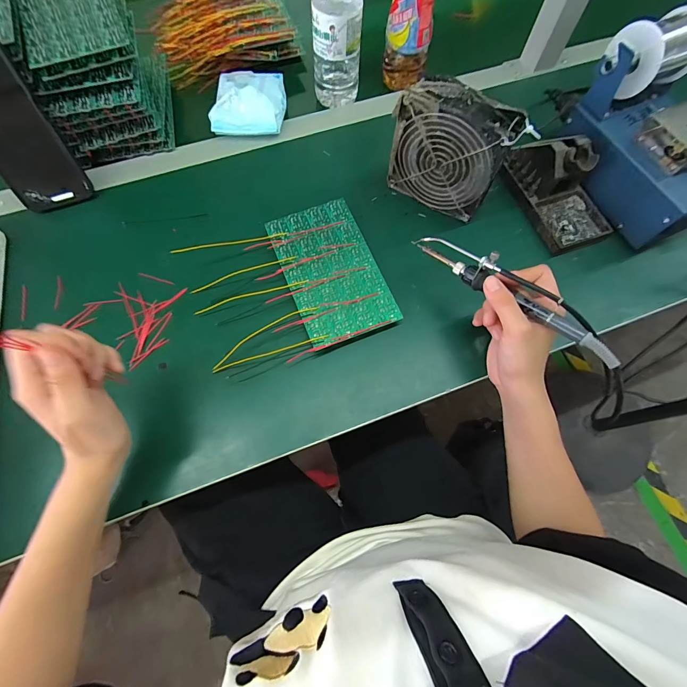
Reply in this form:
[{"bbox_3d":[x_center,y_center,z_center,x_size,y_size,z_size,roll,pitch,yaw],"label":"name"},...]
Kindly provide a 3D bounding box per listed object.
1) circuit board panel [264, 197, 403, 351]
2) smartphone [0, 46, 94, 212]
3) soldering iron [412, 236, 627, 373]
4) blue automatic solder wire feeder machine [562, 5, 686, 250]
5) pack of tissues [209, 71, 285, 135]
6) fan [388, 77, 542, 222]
[{"bbox_3d":[-0.015,-0.084,0.393,0.101,0.014,0.172,-21,71,-8],"label":"circuit board panel"},{"bbox_3d":[-0.361,-0.233,0.367,0.074,0.166,0.008,-25,47,-12],"label":"smartphone"},{"bbox_3d":[0.152,-0.052,0.314,0.025,0.034,0.207,-42,66,-15],"label":"soldering iron"},{"bbox_3d":[0.355,-0.237,0.387,0.121,0.126,0.198,-24,71,-9],"label":"blue automatic solder wire feeder machine"},{"bbox_3d":[-0.132,-0.341,0.470,0.098,0.036,0.107,1,69,0],"label":"pack of tissues"},{"bbox_3d":[0.120,-0.210,0.386,0.128,0.122,0.040,30,72,11],"label":"fan"}]

